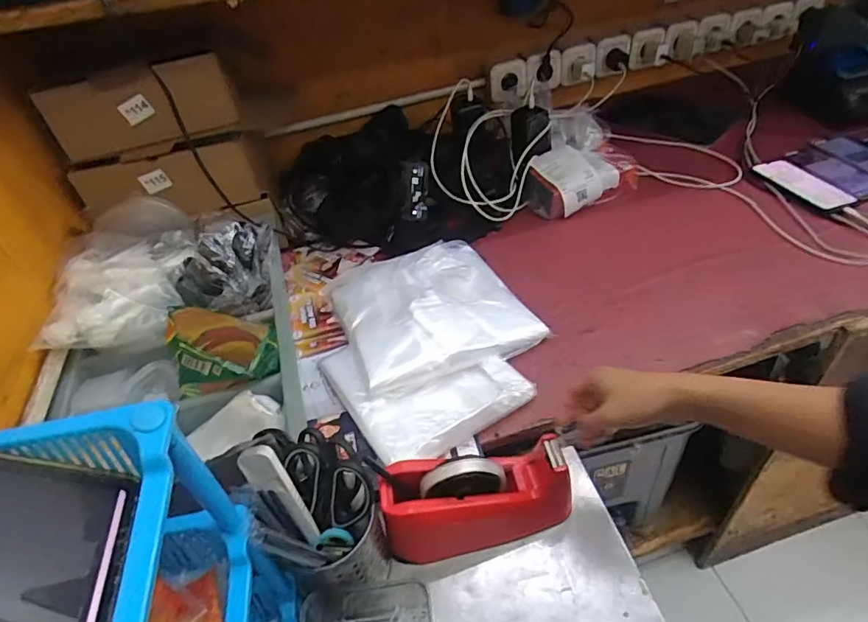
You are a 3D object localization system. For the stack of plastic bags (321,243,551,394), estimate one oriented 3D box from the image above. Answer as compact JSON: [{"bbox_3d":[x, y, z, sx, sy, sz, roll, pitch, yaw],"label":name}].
[{"bbox_3d":[-0.013,-0.018,0.761,0.242,0.033,0.261,-20,44,-14],"label":"stack of plastic bags"}]

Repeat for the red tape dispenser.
[{"bbox_3d":[0.043,0.198,0.552,0.192,0.110,0.063,-11,43,-4],"label":"red tape dispenser"}]

